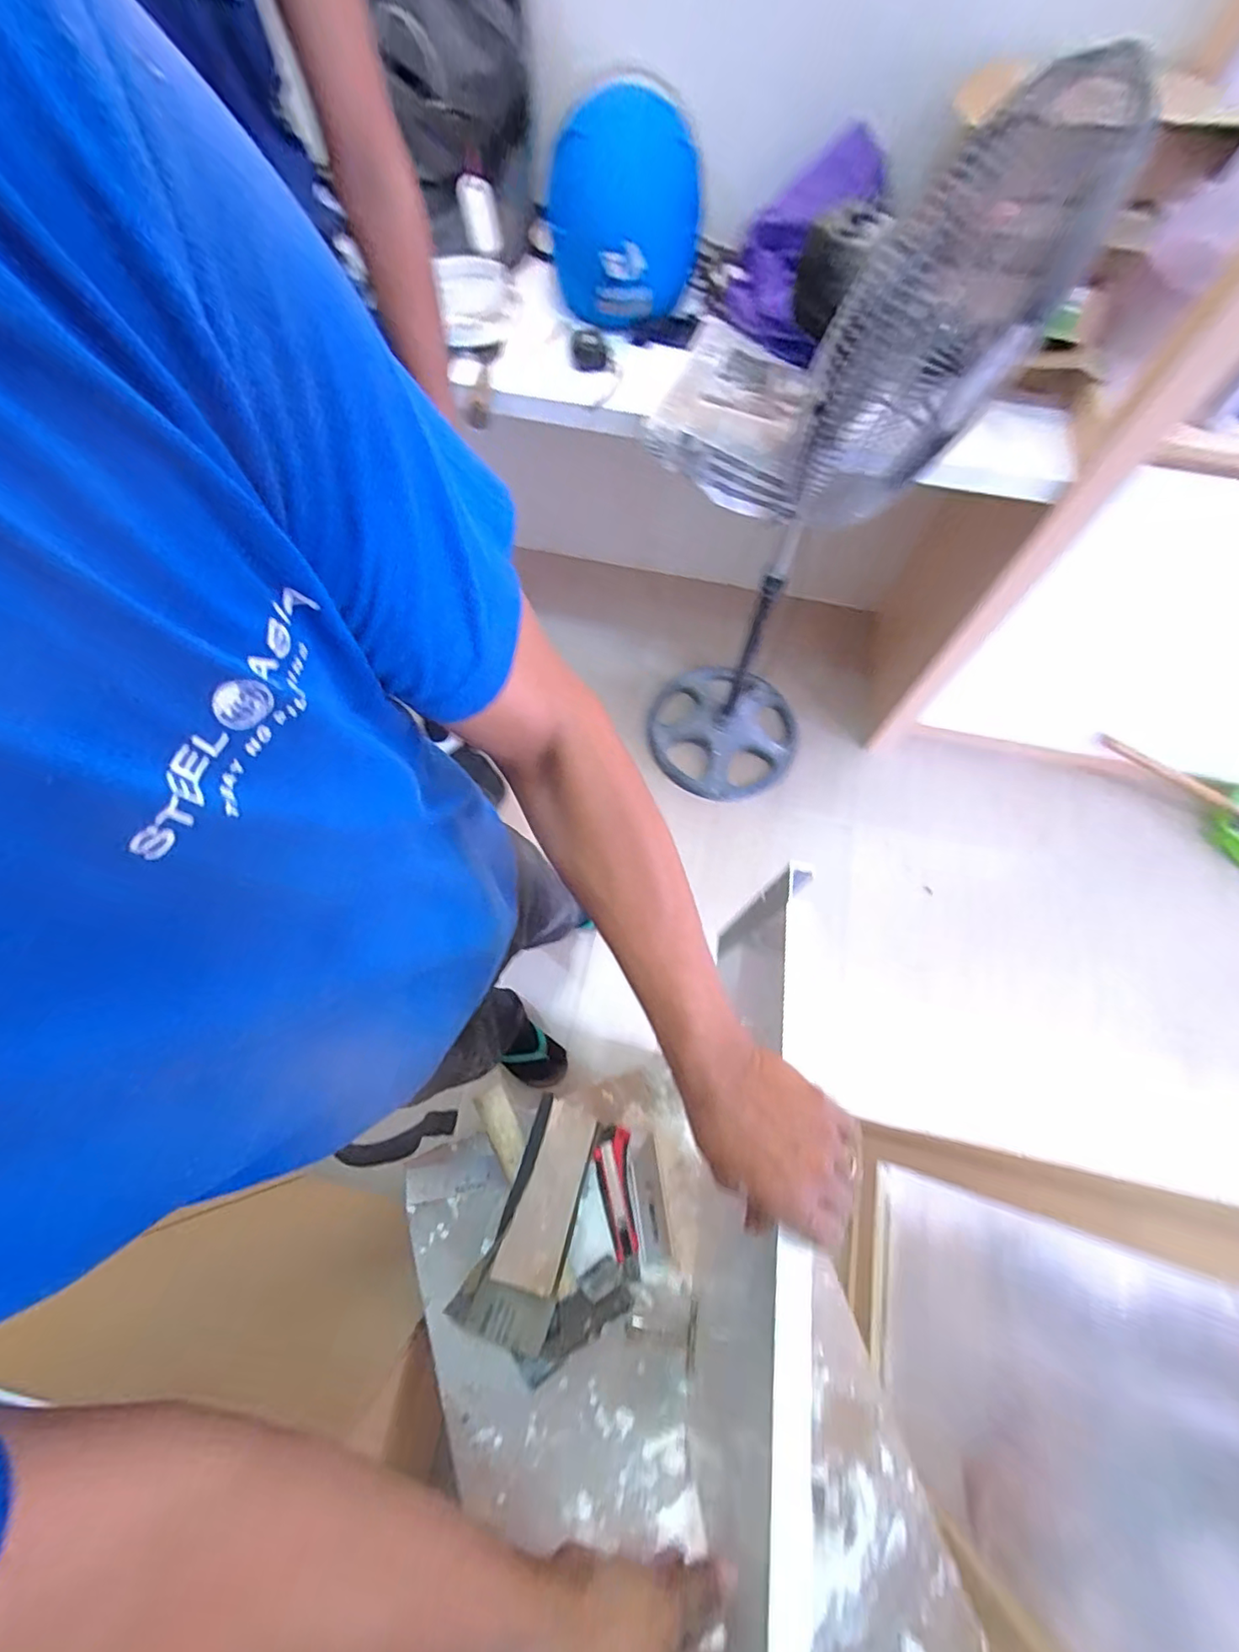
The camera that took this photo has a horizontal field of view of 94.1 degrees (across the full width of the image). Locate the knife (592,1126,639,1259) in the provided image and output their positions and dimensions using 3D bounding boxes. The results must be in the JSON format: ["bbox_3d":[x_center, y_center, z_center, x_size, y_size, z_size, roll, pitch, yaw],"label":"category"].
[{"bbox_3d":[-0.005,0.434,0.685,0.043,0.018,0.135,-4,68,-3],"label":"knife"}]

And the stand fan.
[{"bbox_3d":[0.363,-0.541,1.106,0.354,1.179,0.559,29,70,10],"label":"stand fan"}]

